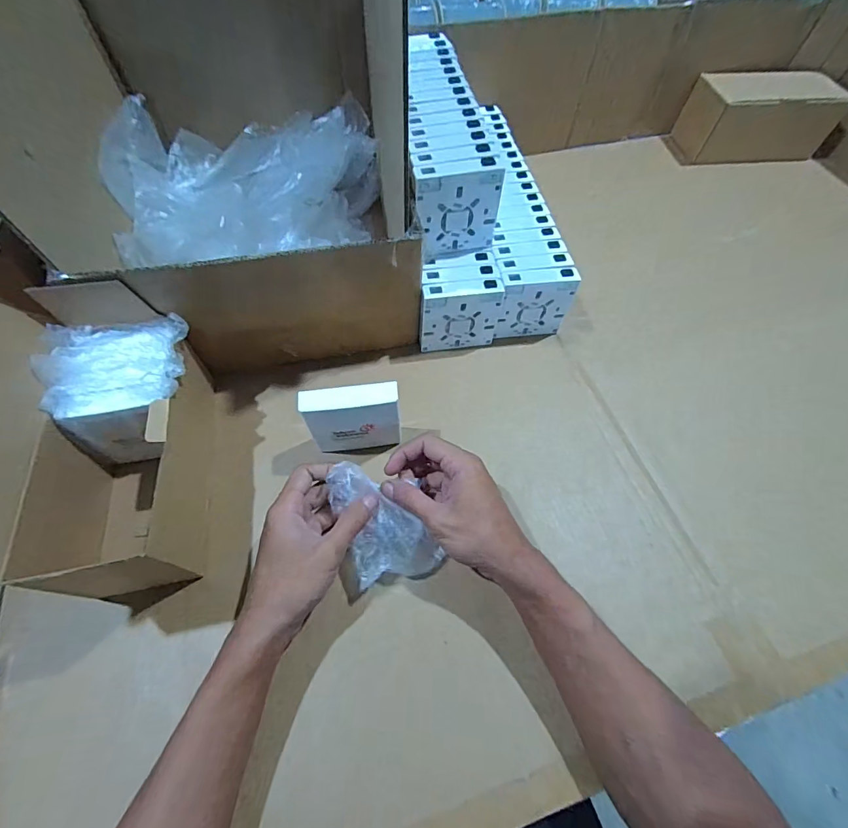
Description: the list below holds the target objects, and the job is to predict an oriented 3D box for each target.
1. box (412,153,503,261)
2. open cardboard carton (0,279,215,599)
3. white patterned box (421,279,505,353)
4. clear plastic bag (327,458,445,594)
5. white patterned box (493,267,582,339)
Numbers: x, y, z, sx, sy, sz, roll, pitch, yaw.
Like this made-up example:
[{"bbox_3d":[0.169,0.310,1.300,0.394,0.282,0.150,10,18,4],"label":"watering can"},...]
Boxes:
[{"bbox_3d":[0.032,-0.208,0.425,0.085,0.086,0.025,-13,63,-10],"label":"box"},{"bbox_3d":[-0.269,0.021,0.328,0.126,0.173,0.217,-9,62,-8],"label":"open cardboard carton"},{"bbox_3d":[0.040,-0.110,0.469,0.088,0.083,0.023,-8,62,-7],"label":"white patterned box"},{"bbox_3d":[-0.036,0.094,0.364,0.082,0.050,0.103,-18,64,-12],"label":"clear plastic bag"},{"bbox_3d":[0.124,-0.126,0.481,0.084,0.084,0.025,-6,62,-6],"label":"white patterned box"}]

